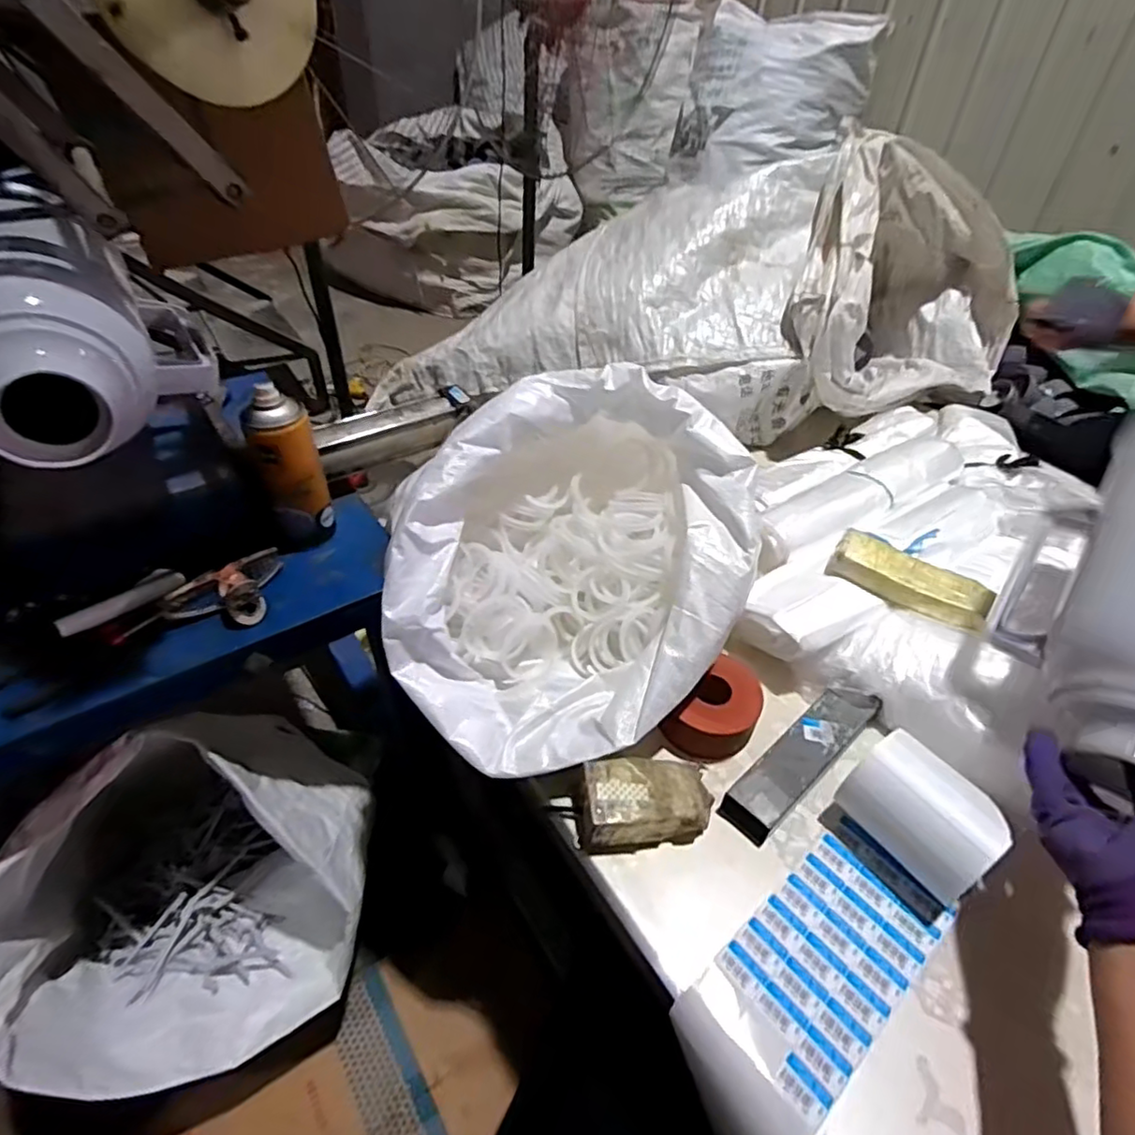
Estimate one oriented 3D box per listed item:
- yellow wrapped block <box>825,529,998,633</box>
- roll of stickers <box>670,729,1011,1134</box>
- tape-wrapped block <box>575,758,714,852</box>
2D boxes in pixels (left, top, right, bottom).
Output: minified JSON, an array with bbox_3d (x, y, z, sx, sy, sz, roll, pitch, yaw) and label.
[{"bbox_3d":[0.374,0.012,0.692,0.162,0.032,0.062,23,45,19],"label":"yellow wrapped block"},{"bbox_3d":[0.211,0.289,0.497,0.120,0.079,0.332,35,68,29],"label":"roll of stickers"},{"bbox_3d":[0.071,0.206,0.560,0.124,0.050,0.066,-4,43,-9],"label":"tape-wrapped block"}]

